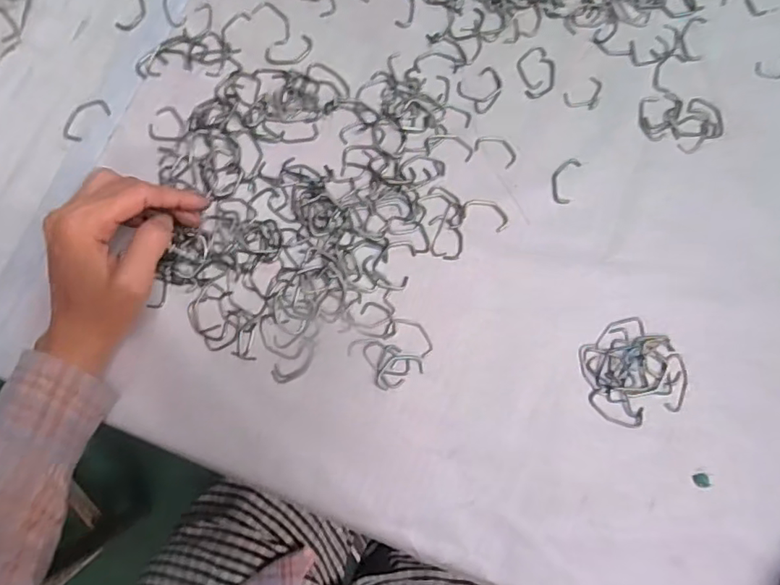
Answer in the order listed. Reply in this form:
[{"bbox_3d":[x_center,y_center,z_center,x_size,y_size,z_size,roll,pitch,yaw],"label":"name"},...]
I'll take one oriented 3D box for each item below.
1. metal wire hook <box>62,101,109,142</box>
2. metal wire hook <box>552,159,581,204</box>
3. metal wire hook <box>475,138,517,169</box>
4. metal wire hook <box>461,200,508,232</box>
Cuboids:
[{"bbox_3d":[-0.218,-0.124,0.394,0.019,0.004,0.037,45,83,2],"label":"metal wire hook"},{"bbox_3d":[0.132,-0.085,0.417,0.018,0.004,0.037,19,83,-2],"label":"metal wire hook"},{"bbox_3d":[0.081,-0.109,0.418,0.032,0.004,0.019,31,82,0],"label":"metal wire hook"},{"bbox_3d":[0.072,-0.060,0.409,0.035,0.004,0.020,22,83,-2],"label":"metal wire hook"}]

